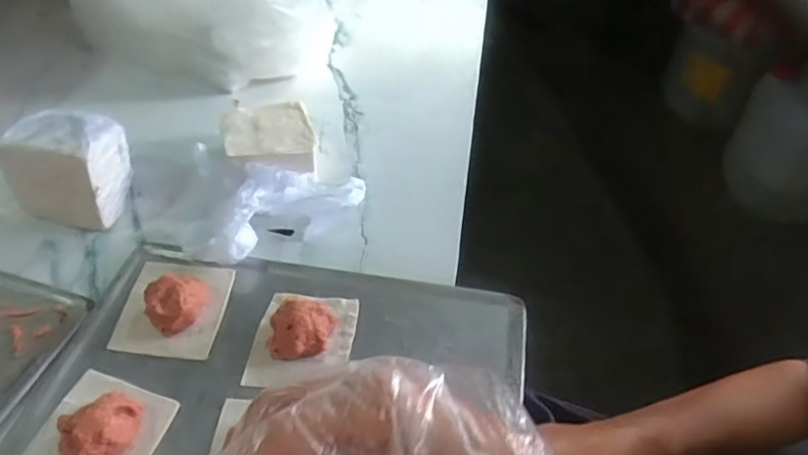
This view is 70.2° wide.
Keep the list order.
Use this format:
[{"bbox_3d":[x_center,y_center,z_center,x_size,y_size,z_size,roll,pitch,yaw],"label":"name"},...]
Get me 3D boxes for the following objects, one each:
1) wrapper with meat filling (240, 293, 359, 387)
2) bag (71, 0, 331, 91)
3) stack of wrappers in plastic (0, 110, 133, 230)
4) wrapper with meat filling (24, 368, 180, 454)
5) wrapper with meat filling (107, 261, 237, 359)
[{"bbox_3d":[-0.075,0.074,0.426,0.074,0.031,0.077,6,46,2],"label":"wrapper with meat filling"},{"bbox_3d":[-0.217,-0.254,0.638,0.287,0.166,0.133,21,48,16],"label":"bag"},{"bbox_3d":[-0.294,-0.057,0.514,0.089,0.075,0.081,10,46,6],"label":"stack of wrappers in plastic"},{"bbox_3d":[-0.203,0.132,0.371,0.075,0.033,0.085,14,46,9],"label":"wrapper with meat filling"},{"bbox_3d":[-0.180,0.053,0.445,0.076,0.030,0.084,5,46,1],"label":"wrapper with meat filling"}]

